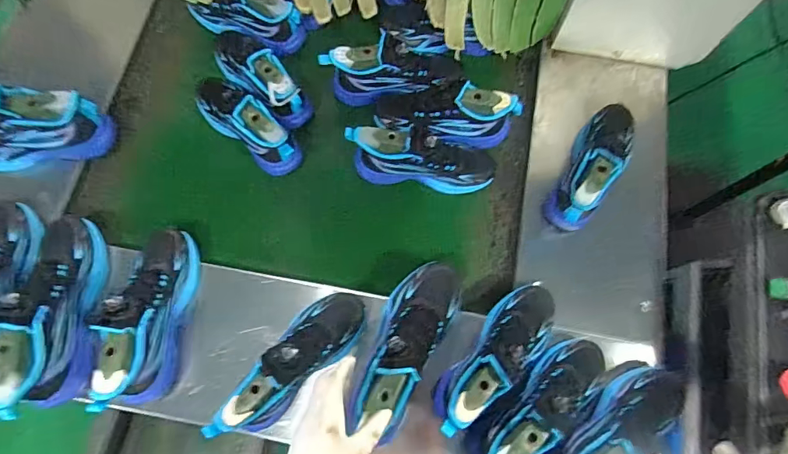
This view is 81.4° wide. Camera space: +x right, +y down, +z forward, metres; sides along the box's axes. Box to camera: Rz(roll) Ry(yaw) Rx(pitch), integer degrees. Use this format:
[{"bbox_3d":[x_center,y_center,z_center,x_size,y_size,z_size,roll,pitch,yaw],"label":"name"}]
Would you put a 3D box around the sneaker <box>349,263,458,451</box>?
[{"bbox_3d":[0.021,0.155,0.643,0.092,0.091,0.255,24,54,7],"label":"sneaker"}]

